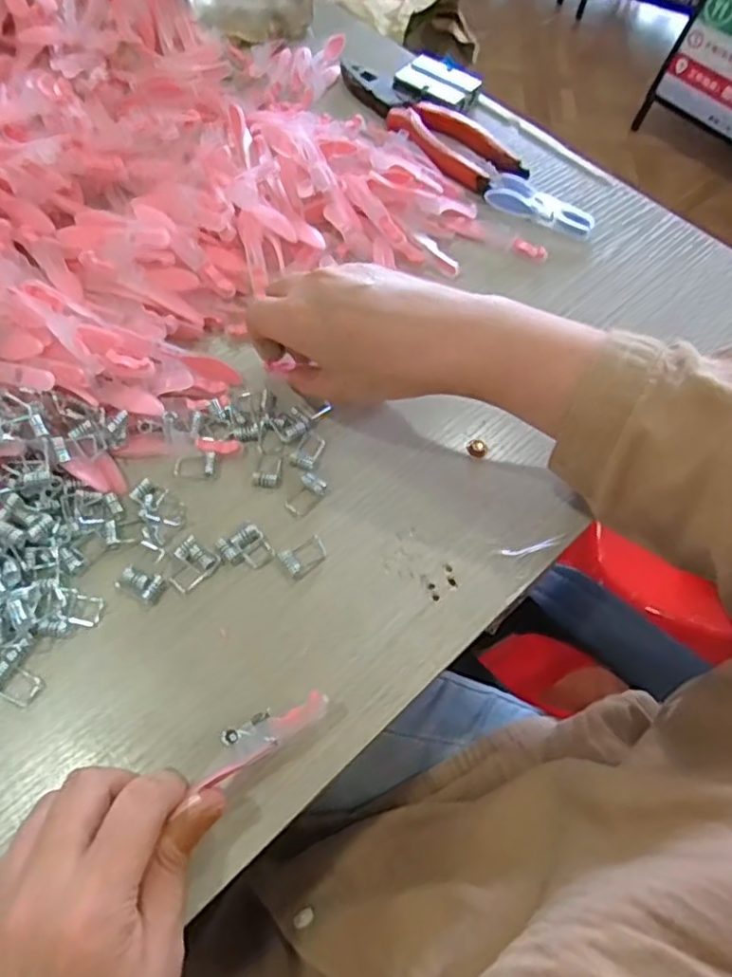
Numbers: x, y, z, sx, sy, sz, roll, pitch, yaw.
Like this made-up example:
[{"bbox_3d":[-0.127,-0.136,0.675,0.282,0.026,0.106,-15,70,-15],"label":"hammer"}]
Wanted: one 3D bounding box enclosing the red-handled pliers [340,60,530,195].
[{"bbox_3d":[0.042,-0.290,0.508,0.056,0.013,0.188,-34,68,-20],"label":"red-handled pliers"}]

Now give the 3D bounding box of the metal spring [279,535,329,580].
[{"bbox_3d":[-0.031,0.034,0.331,0.023,0.004,0.016,-36,69,-20],"label":"metal spring"}]

